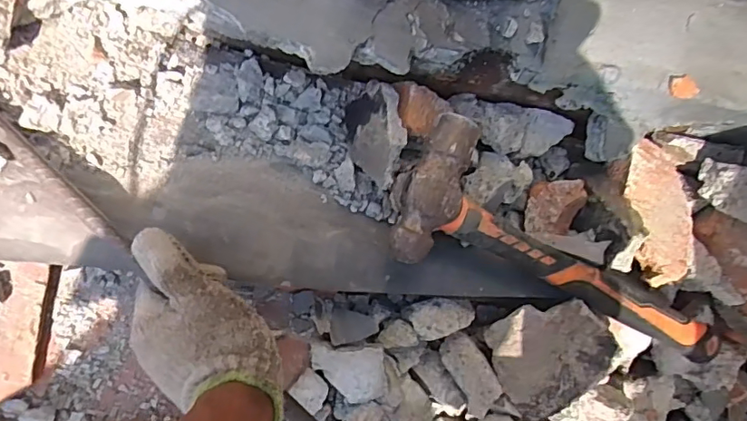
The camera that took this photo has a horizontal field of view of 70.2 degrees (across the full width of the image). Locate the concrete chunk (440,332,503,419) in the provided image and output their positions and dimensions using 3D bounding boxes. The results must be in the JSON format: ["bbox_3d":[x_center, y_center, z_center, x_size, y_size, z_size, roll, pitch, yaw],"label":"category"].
[{"bbox_3d":[0.095,0.156,0.499,0.035,0.030,0.081,-26,90,-7],"label":"concrete chunk"}]

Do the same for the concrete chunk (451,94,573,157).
[{"bbox_3d":[0.128,-0.073,0.476,0.118,0.033,0.046,10,85,-20],"label":"concrete chunk"}]

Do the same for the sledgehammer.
[{"bbox_3d":[0.165,0.036,0.479,0.362,0.050,0.125,26,84,-24],"label":"sledgehammer"}]

